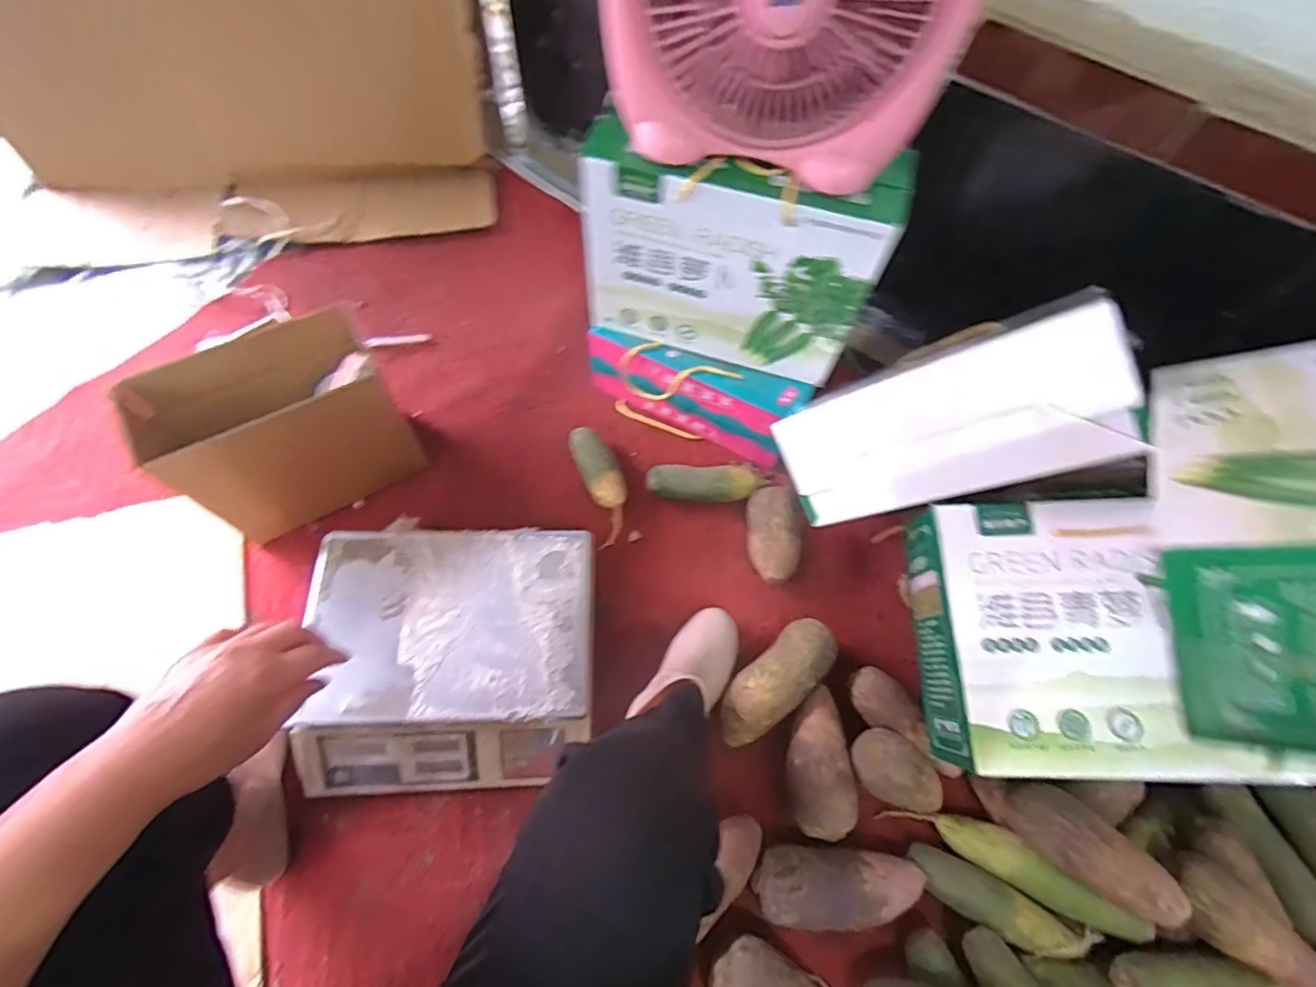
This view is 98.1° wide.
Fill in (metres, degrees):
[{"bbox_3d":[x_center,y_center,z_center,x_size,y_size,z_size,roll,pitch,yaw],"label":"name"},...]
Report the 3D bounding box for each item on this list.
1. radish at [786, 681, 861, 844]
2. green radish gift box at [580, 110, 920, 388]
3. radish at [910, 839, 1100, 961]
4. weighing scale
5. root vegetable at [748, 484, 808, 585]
[{"bbox_3d":[0.197,0.323,0.691,0.066,0.057,0.164,-1,64,-3],"label":"radish"},{"bbox_3d":[0.090,-0.298,0.739,0.352,0.252,0.095,18,65,6],"label":"green radish gift box"},{"bbox_3d":[0.381,0.465,0.644,0.190,0.052,0.054,27,66,10],"label":"radish"},{"bbox_3d":[-0.249,0.201,0.715,0.330,0.099,0.298,-1,64,-3],"label":"weighing scale"},{"bbox_3d":[0.168,0.059,0.816,0.073,0.064,0.136,3,64,-2],"label":"root vegetable"}]

